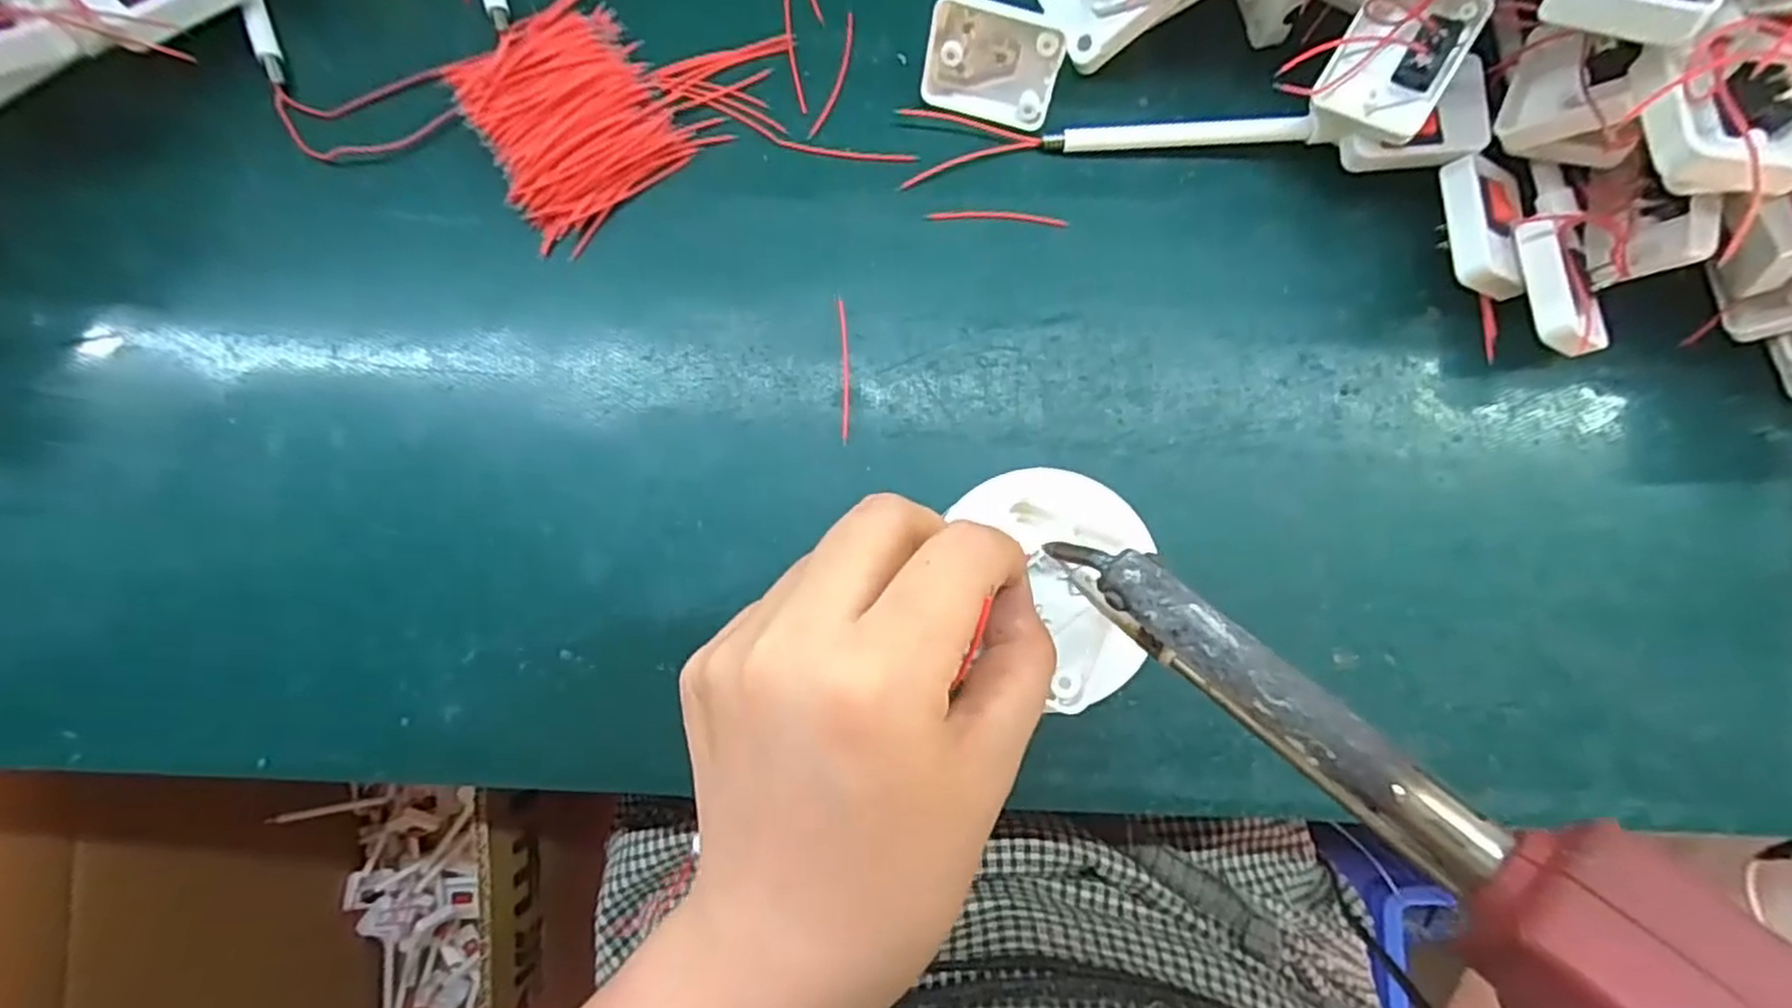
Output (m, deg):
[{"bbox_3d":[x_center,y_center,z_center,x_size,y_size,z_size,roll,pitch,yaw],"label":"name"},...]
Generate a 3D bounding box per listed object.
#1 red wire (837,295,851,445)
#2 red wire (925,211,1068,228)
[{"bbox_3d":[-0.019,-0.051,0.281,0.004,0.004,0.056,-2,84,-2],"label":"red wire"},{"bbox_3d":[0.039,-0.110,0.288,0.053,0.004,0.005,4,84,-1],"label":"red wire"}]

